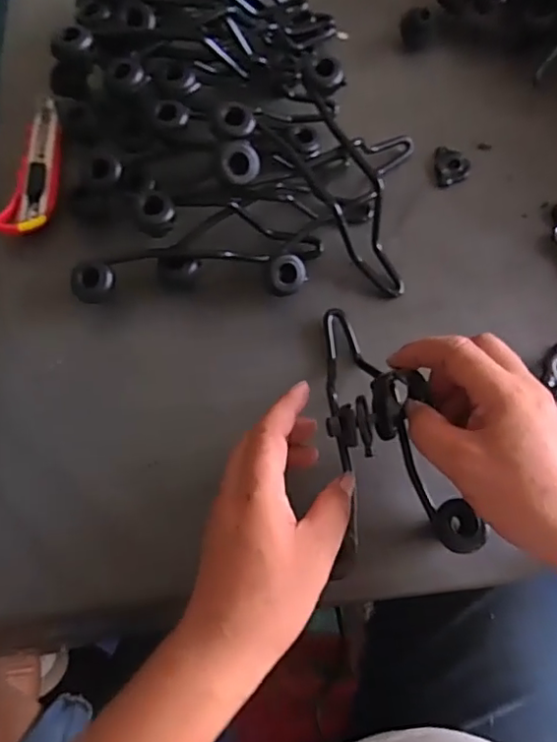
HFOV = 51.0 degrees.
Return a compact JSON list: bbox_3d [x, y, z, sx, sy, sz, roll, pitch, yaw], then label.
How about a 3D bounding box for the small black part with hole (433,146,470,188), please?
[{"bbox_3d":[0.156,-0.186,0.525,0.030,0.011,0.042,-1,68,1],"label":"small black part with hole"}]

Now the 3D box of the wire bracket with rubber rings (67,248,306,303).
[{"bbox_3d":[-0.070,-0.077,0.466,0.182,0.036,0.043,-2,68,1],"label":"wire bracket with rubber rings"}]

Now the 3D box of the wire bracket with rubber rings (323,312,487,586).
[{"bbox_3d":[0.057,0.033,0.395,0.076,0.061,0.197,-19,61,-6],"label":"wire bracket with rubber rings"}]

